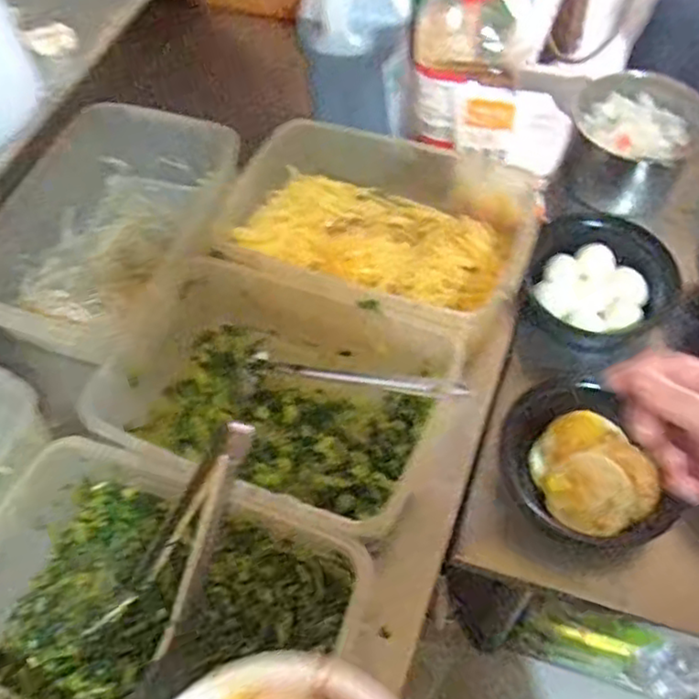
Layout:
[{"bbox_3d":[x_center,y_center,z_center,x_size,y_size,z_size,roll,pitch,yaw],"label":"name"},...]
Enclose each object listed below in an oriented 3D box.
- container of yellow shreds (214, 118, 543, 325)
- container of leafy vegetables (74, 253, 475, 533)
[{"bbox_3d":[0.035,-0.128,0.793,0.319,0.096,0.230,18,60,15],"label":"container of yellow shreds"},{"bbox_3d":[-0.075,0.047,0.689,0.327,0.125,0.216,19,60,16],"label":"container of leafy vegetables"}]

